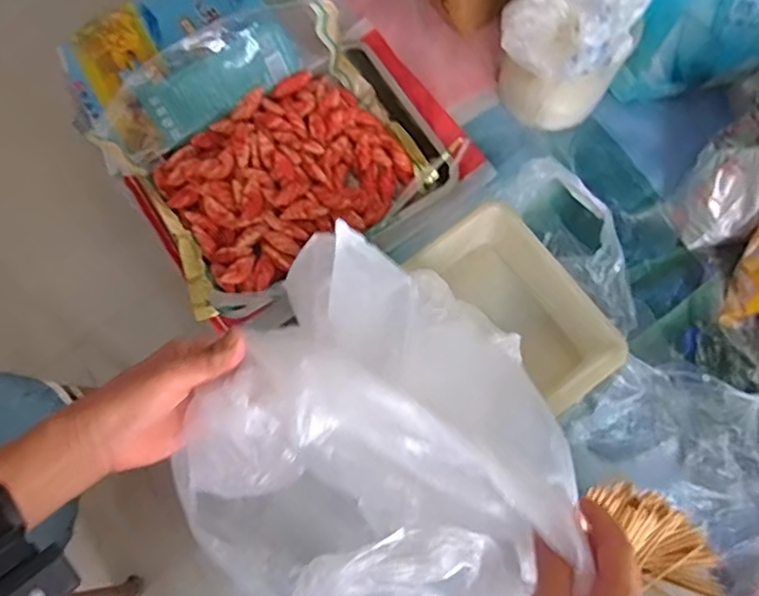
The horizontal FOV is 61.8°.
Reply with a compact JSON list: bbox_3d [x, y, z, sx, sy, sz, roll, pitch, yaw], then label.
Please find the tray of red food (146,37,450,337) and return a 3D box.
[{"bbox_3d":[-0.117,-0.172,0.897,0.401,0.085,0.298,-35,77,-8],"label":"tray of red food"}]

